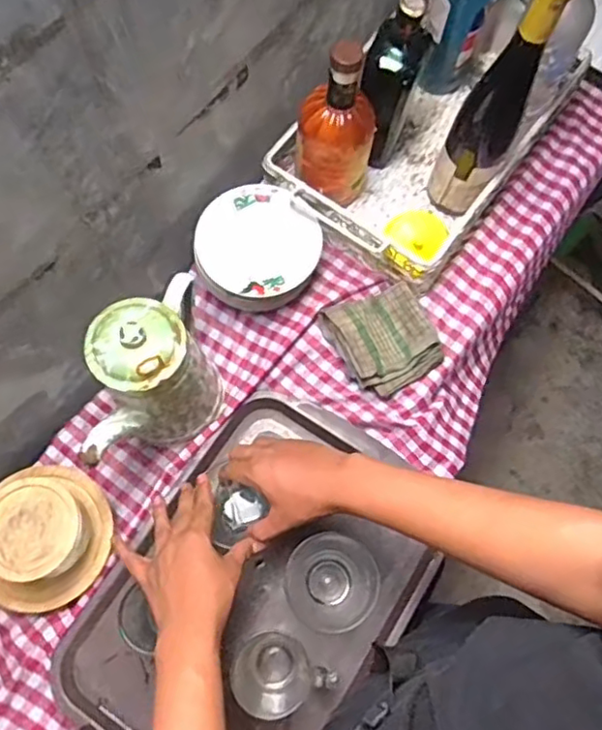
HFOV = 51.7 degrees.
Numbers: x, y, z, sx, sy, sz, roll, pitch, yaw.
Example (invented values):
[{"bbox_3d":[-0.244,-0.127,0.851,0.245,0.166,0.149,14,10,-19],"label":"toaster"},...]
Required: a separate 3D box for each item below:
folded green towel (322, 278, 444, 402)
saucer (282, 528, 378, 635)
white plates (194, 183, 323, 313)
[{"bbox_3d":[0.103,-0.036,0.756,0.113,0.033,0.124,-29,69,-9],"label":"folded green towel"},{"bbox_3d":[0.035,0.242,0.697,0.101,0.025,0.102,-1,67,3],"label":"saucer"},{"bbox_3d":[-0.052,-0.136,0.768,0.145,0.079,0.146,-1,67,3],"label":"white plates"}]

